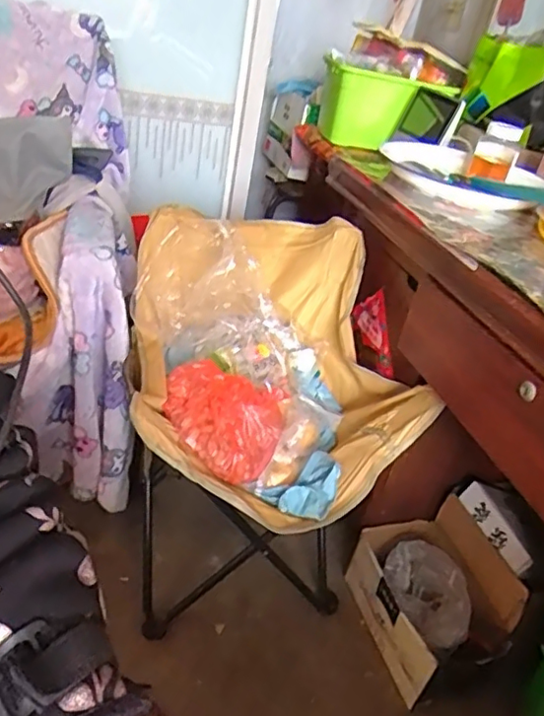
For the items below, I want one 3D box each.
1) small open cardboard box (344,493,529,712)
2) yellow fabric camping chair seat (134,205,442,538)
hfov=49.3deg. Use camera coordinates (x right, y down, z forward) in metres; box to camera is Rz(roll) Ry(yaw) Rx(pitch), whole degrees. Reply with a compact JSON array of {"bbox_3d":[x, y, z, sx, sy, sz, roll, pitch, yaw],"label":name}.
[{"bbox_3d":[0.295,0.445,1.109,0.196,0.171,0.293,-2,37,-21],"label":"small open cardboard box"},{"bbox_3d":[-0.024,-0.007,1.015,0.463,0.299,0.518,-3,37,-23],"label":"yellow fabric camping chair seat"}]

